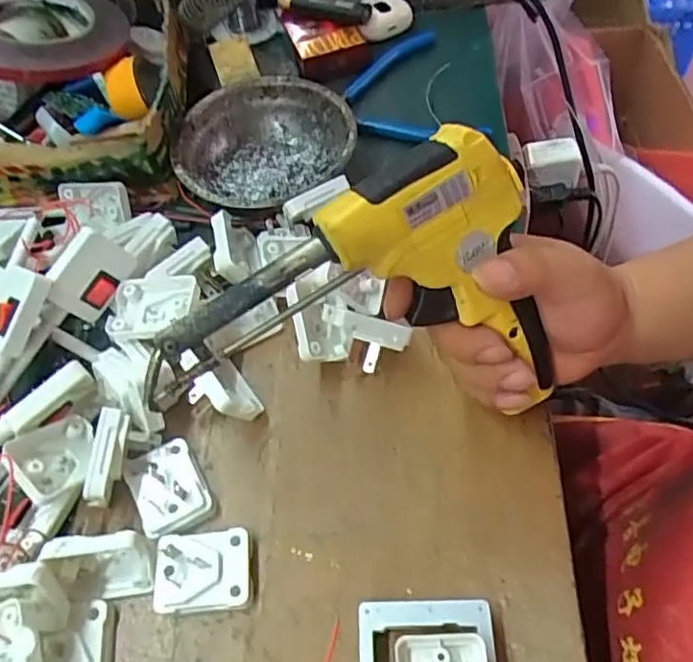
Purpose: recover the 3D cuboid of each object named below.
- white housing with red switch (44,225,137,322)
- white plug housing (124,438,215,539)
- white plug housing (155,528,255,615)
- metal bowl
[{"bbox_3d":[-0.147,-0.032,0.358,0.010,0.038,0.046,29,82,45],"label":"white housing with red switch"},{"bbox_3d":[-0.097,0.083,0.337,0.037,0.012,0.048,-27,60,-12],"label":"white plug housing"},{"bbox_3d":[-0.071,0.120,0.314,0.045,0.017,0.038,-6,58,1],"label":"white plug housing"},{"bbox_3d":[-0.060,-0.134,0.455,0.125,0.035,0.120,-2,58,3],"label":"metal bowl"}]

